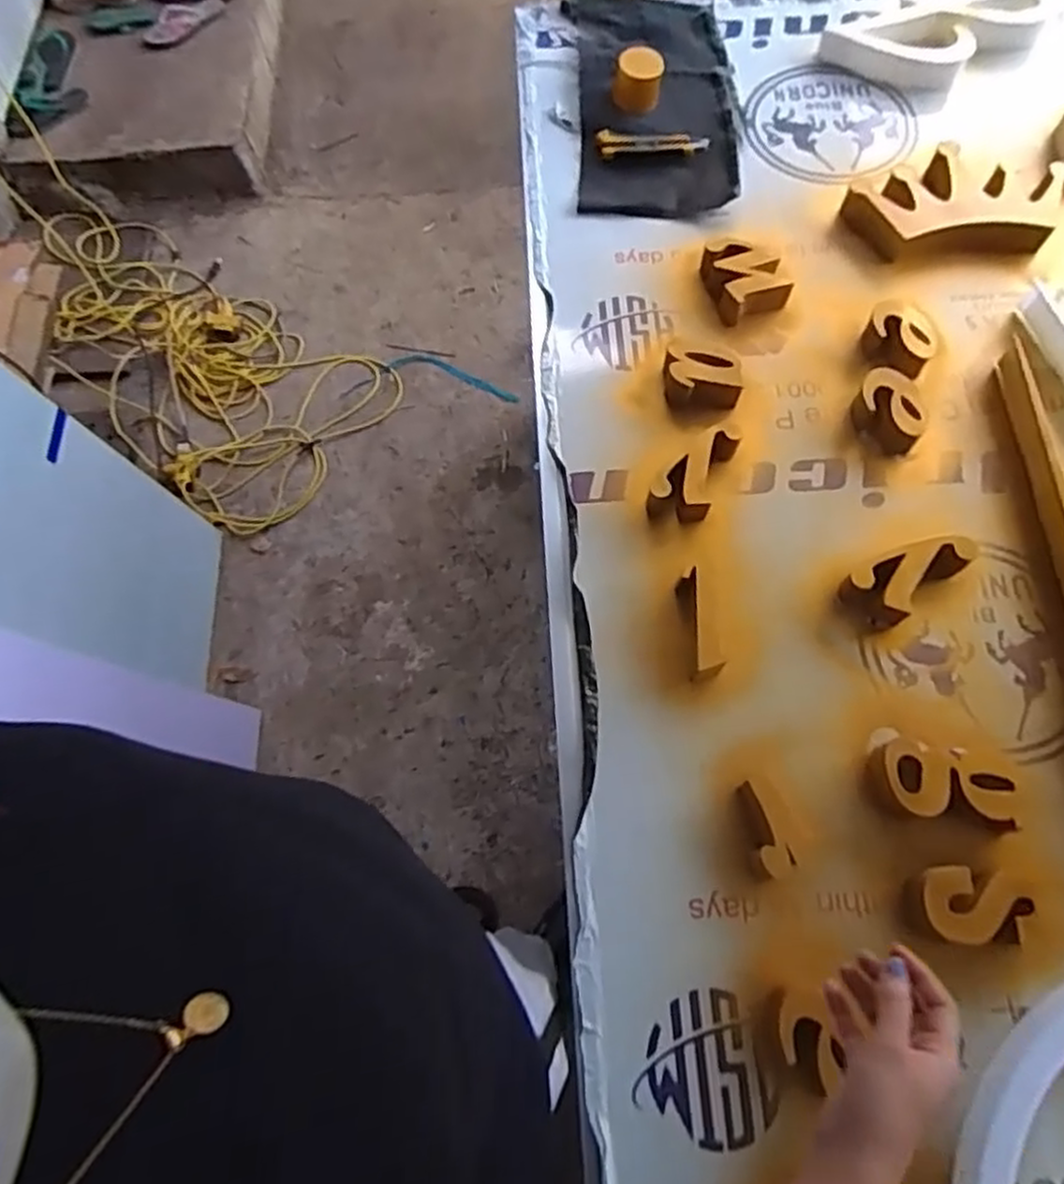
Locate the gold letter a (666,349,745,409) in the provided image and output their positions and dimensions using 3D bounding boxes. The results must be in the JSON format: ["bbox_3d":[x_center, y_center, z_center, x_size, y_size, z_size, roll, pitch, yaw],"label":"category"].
[{"bbox_3d":[0.204,-0.258,0.897,0.089,0.041,0.065,5,69,2],"label":"gold letter a"}]

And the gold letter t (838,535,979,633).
[{"bbox_3d":[0.400,-0.016,0.789,0.144,0.050,0.066,-28,71,2],"label":"gold letter t"}]

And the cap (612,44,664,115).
[{"bbox_3d":[0.151,-0.729,1.063,0.065,0.056,0.070,1,68,-2],"label":"cap"}]

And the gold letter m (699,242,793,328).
[{"bbox_3d":[0.266,-0.399,0.953,0.091,0.039,0.115,-23,71,-9],"label":"gold letter m"}]

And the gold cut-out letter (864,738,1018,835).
[{"bbox_3d":[0.391,0.184,0.718,0.125,0.043,0.074,6,69,2],"label":"gold cut-out letter"}]

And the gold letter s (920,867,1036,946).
[{"bbox_3d":[0.402,0.286,0.678,0.099,0.046,0.067,5,69,1],"label":"gold letter s"}]

